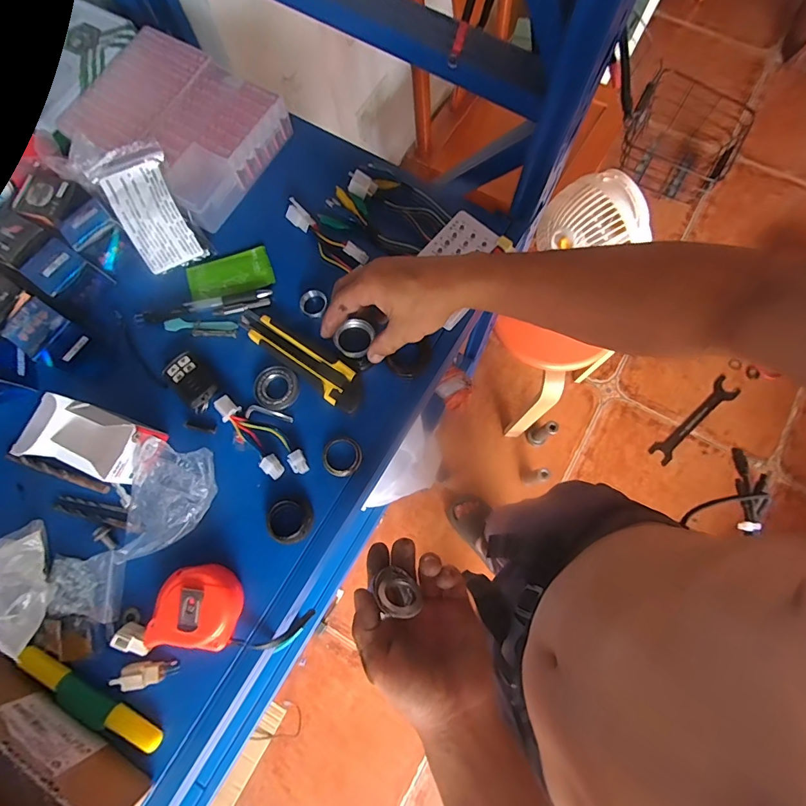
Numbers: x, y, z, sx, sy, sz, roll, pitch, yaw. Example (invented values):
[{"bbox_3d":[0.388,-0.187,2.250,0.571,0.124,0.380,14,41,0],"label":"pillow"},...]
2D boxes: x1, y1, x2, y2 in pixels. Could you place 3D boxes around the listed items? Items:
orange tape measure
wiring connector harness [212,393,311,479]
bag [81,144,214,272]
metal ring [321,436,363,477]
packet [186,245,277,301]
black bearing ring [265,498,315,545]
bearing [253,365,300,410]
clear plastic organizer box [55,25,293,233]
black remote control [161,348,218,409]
[{"bbox_3d":[-0.176,0.176,0.376,0.066,0.031,0.062,7,76,3],"label":"orange tape measure"},{"bbox_3d":[-0.142,0.036,0.421,0.110,0.012,0.036,37,79,10],"label":"wiring connector harness"},{"bbox_3d":[-0.261,-0.200,0.454,0.072,0.013,0.116,-26,115,-2],"label":"bag"},{"bbox_3d":[-0.059,0.052,0.421,0.037,0.009,0.038,0,75,1],"label":"metal ring"},{"bbox_3d":[-0.189,-0.138,0.474,0.089,0.006,0.050,-19,76,-4],"label":"packet"},{"bbox_3d":[-0.105,0.110,0.402,0.040,0.011,0.040,0,75,1],"label":"black bearing ring"},{"bbox_3d":[-0.128,-0.016,0.438,0.044,0.008,0.044,0,75,1],"label":"bearing"},{"bbox_3d":[-0.254,-0.309,0.490,0.196,0.053,0.172,29,78,8],"label":"clear plastic organizer box"},{"bbox_3d":[-0.216,-0.024,0.439,0.062,0.008,0.036,42,80,11],"label":"black remote control"}]

